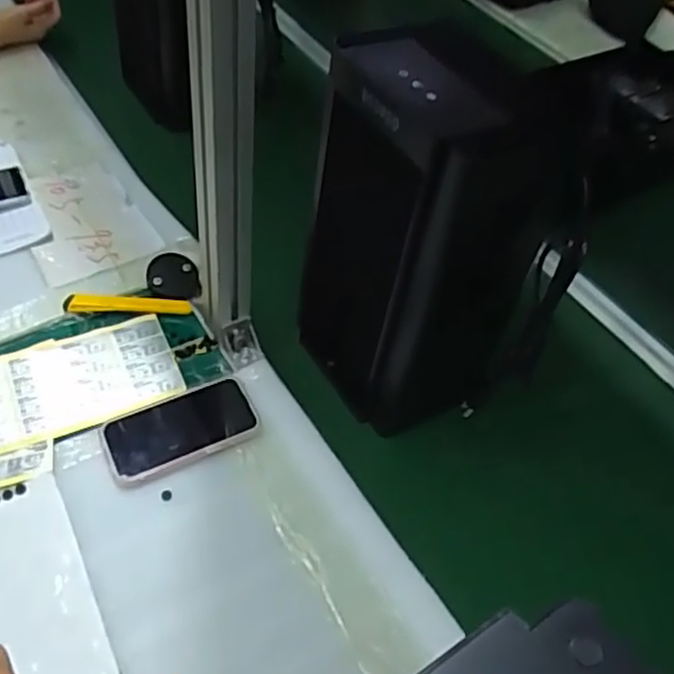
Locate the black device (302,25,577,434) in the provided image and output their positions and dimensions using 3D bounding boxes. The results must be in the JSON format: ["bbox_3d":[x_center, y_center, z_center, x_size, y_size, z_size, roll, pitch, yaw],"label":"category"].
[{"bbox_3d":[0.070,-0.079,0.660,0.133,0.334,0.183,-16,54,-17],"label":"black device"}]

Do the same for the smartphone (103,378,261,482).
[{"bbox_3d":[-0.155,0.091,0.707,0.151,0.015,0.075,-22,56,-21],"label":"smartphone"}]

